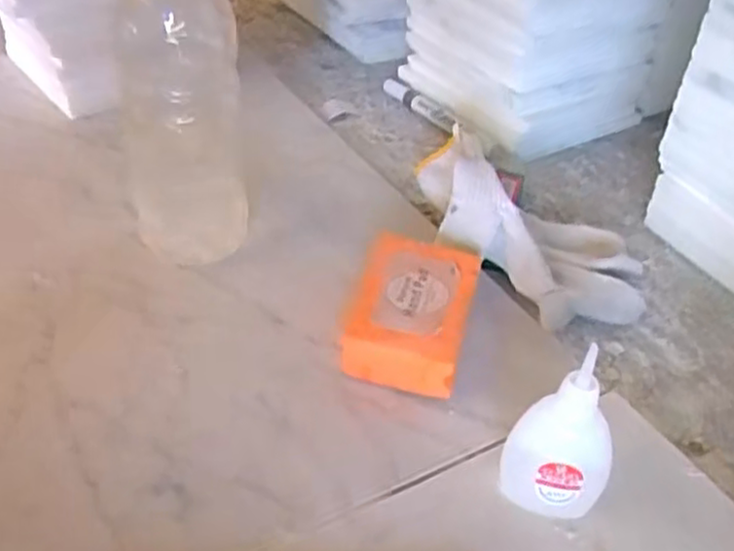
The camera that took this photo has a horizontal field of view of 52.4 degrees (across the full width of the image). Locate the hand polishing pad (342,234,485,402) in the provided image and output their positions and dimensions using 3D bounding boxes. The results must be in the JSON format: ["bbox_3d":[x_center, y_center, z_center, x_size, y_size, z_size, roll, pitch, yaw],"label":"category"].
[{"bbox_3d":[0.025,0.021,0.417,0.062,0.034,0.097,11,40,8],"label":"hand polishing pad"}]

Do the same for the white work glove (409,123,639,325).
[{"bbox_3d":[0.097,-0.027,0.474,0.166,0.064,0.115,19,42,17],"label":"white work glove"}]

